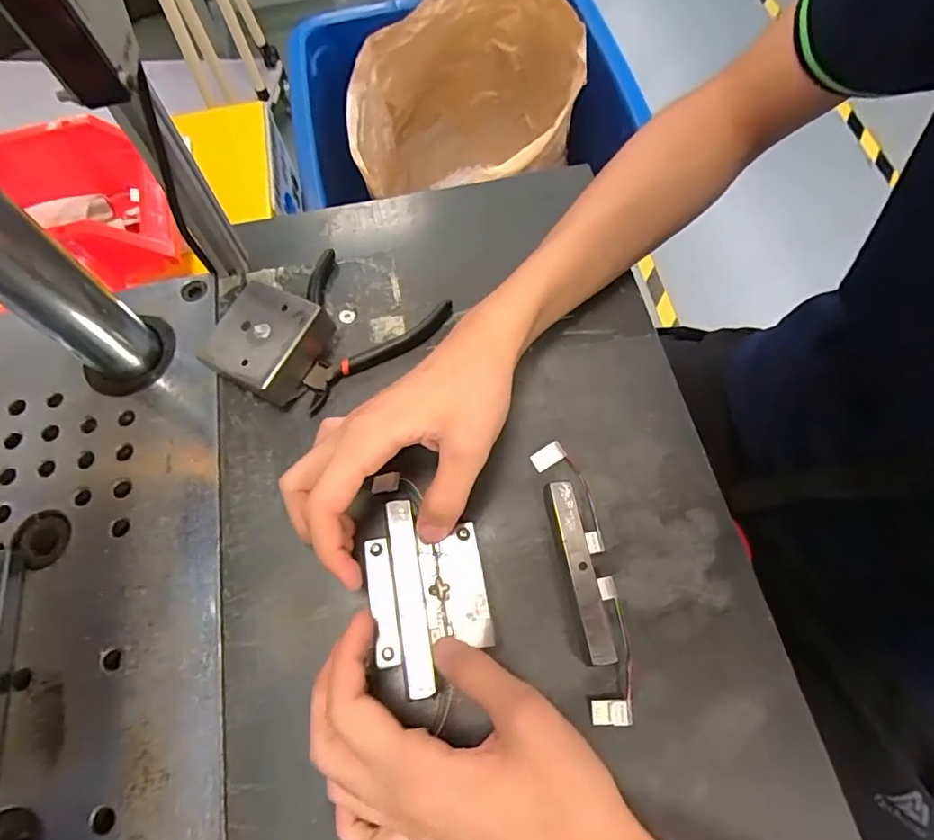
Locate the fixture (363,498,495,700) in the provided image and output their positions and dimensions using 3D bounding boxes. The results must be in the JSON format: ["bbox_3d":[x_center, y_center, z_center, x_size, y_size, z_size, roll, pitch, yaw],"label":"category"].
[{"bbox_3d":[-0.021,0.088,0.278,0.059,0.010,0.091,-11,67,-4],"label":"fixture"}]

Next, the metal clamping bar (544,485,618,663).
[{"bbox_3d":[0.061,0.083,0.298,0.015,0.019,0.095,-10,67,-3],"label":"metal clamping bar"}]

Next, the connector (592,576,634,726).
[{"bbox_3d":[0.077,0.122,0.287,0.020,0.009,0.072,5,67,3],"label":"connector"}]

